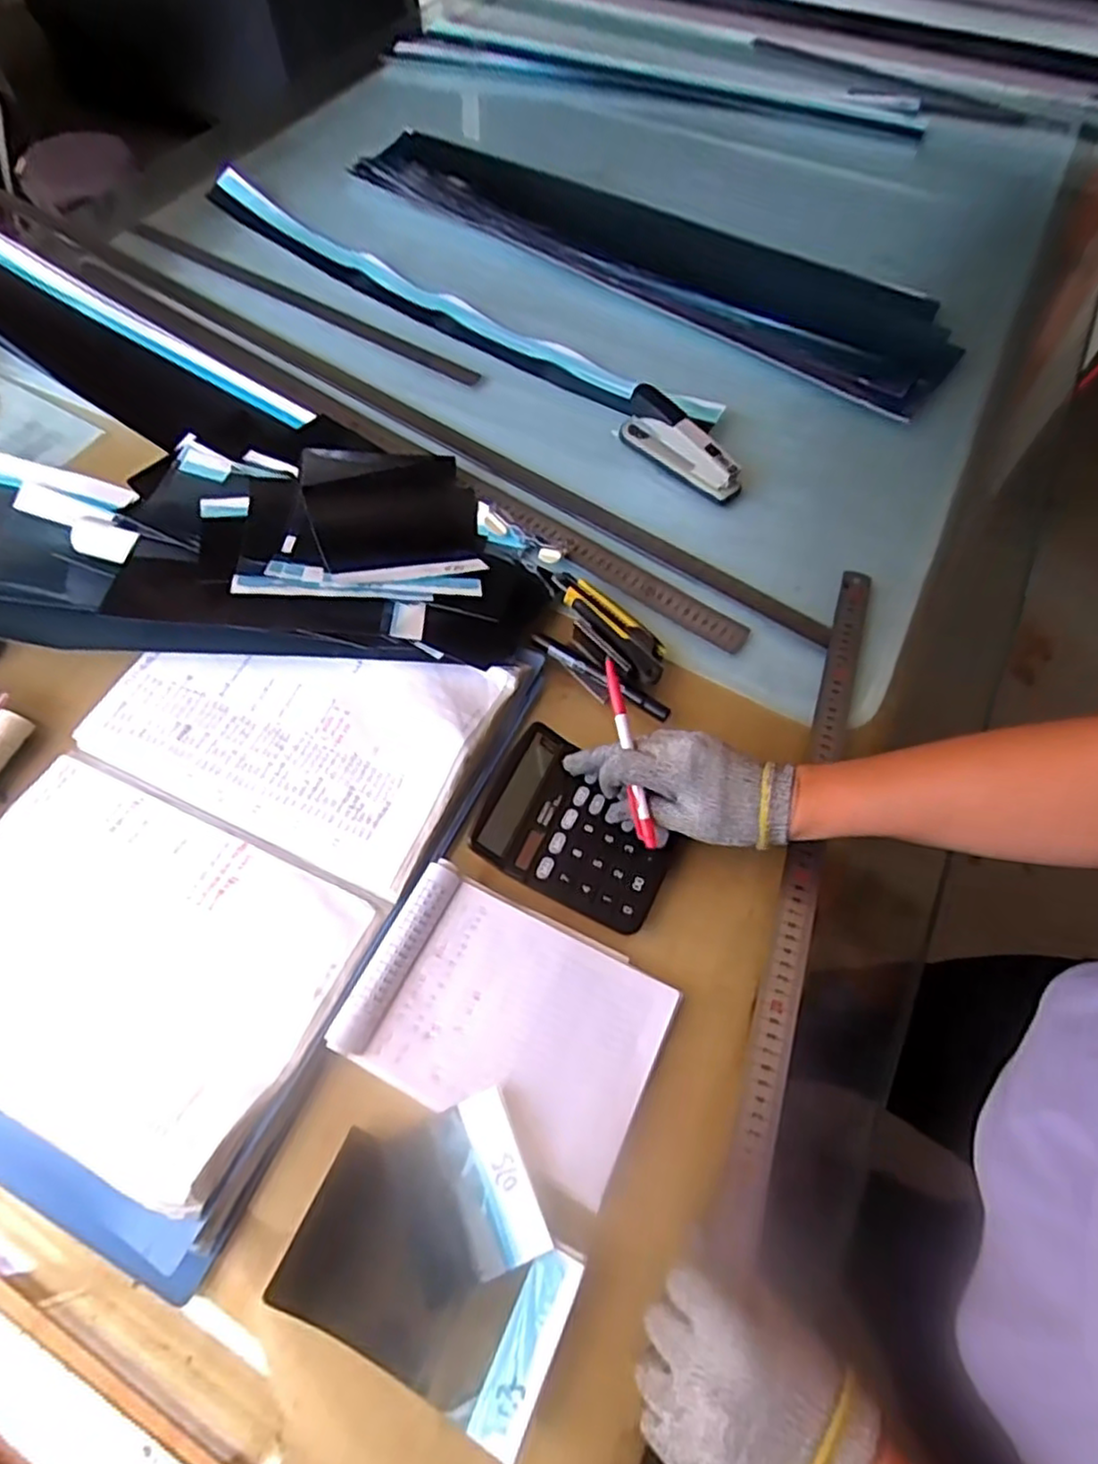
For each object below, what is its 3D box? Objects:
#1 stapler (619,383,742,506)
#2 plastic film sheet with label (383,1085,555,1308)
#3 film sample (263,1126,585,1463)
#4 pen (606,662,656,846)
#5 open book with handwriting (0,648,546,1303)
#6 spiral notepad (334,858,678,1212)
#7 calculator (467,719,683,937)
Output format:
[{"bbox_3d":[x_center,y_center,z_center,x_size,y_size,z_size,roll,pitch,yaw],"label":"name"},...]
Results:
[{"bbox_3d":[0.141,-0.312,0.756,0.024,0.066,0.150,-38,68,-18],"label":"stapler"},{"bbox_3d":[-0.052,0.282,0.429,0.080,0.005,0.091,-24,64,-2],"label":"plastic film sheet with label"},{"bbox_3d":[-0.073,0.319,0.407,0.162,0.012,0.092,19,64,18],"label":"film sample"},{"bbox_3d":[0.059,0.015,0.514,0.011,0.014,0.140,-10,83,-7],"label":"pen"},{"bbox_3d":[-0.256,0.076,0.539,0.331,0.047,0.477,23,65,12],"label":"open book with handwriting"},{"bbox_3d":[-0.026,0.190,0.473,0.199,0.016,0.139,25,61,10],"label":"spiral notepad"},{"bbox_3d":[0.022,0.069,0.530,0.144,0.027,0.114,25,64,12],"label":"calculator"}]

